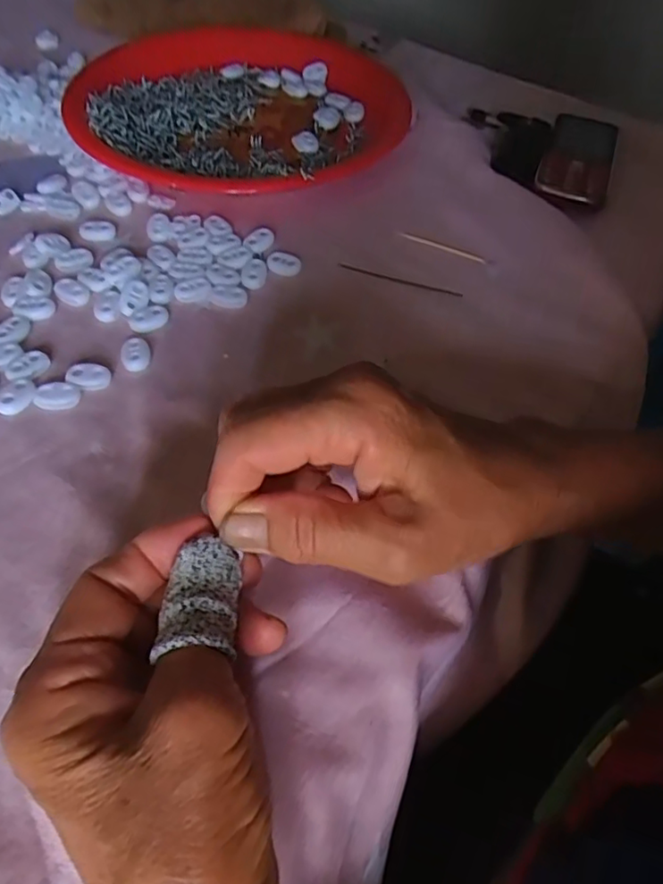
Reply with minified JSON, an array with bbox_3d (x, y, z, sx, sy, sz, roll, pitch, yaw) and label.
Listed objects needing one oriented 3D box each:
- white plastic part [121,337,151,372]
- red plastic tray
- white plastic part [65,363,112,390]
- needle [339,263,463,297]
[{"bbox_3d":[-0.105,-0.047,0.326,0.015,0.007,0.020,-9,56,-12],"label":"white plastic part"},{"bbox_3d":[-0.081,-0.271,0.477,0.244,0.022,0.252,37,59,20],"label":"red plastic tray"},{"bbox_3d":[-0.126,-0.034,0.314,0.021,0.006,0.014,3,54,-3],"label":"white plastic part"},{"bbox_3d":[0.043,-0.102,0.380,0.078,0.004,0.004,14,54,5],"label":"needle"}]

